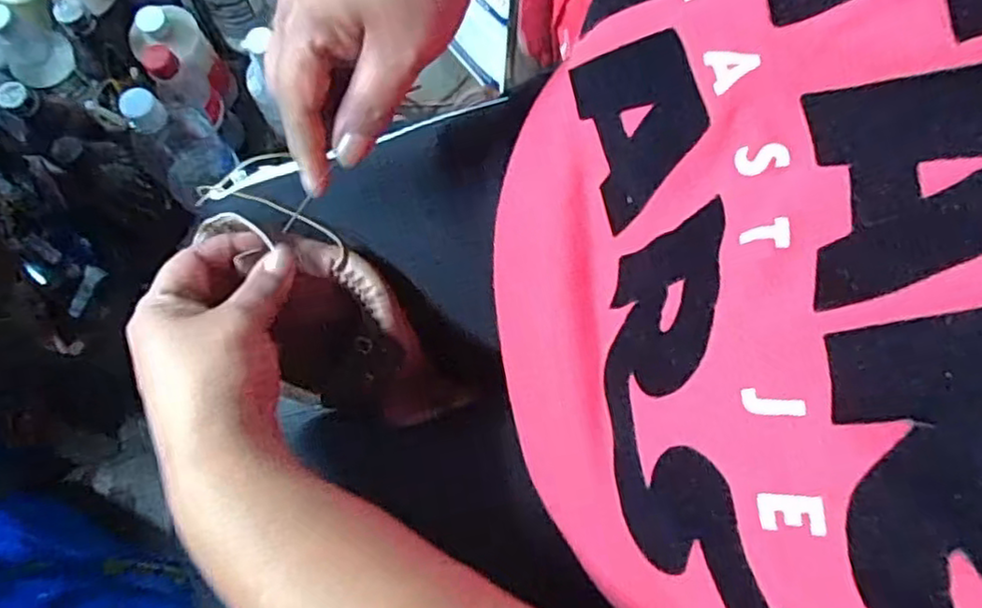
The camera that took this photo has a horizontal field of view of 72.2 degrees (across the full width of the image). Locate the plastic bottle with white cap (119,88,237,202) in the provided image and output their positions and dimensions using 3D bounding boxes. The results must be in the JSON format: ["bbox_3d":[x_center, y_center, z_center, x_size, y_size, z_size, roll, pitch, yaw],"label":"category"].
[{"bbox_3d":[-0.312,-0.166,0.648,0.072,0.156,0.067,-41,82,-9],"label":"plastic bottle with white cap"}]

